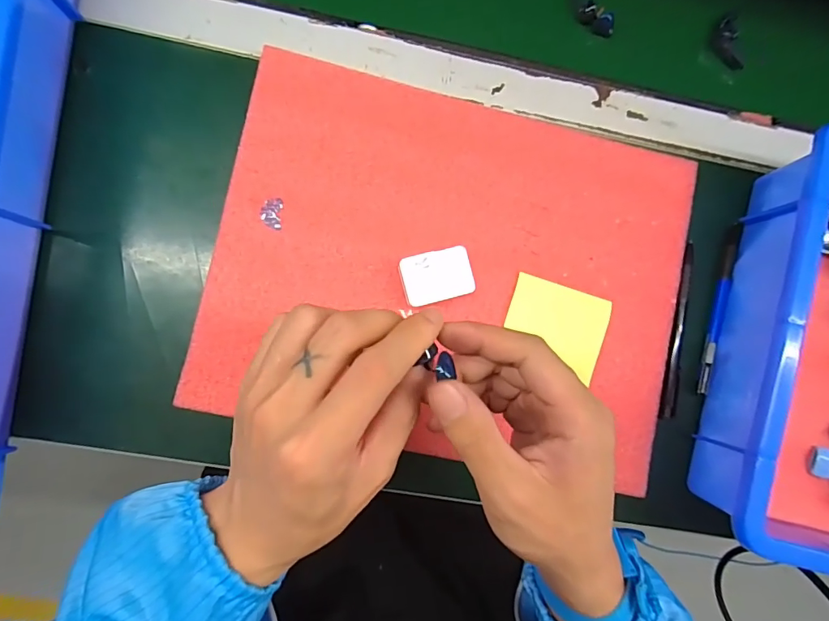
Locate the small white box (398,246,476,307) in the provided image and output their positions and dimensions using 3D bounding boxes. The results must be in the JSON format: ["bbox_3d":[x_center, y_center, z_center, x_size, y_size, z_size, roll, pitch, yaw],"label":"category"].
[{"bbox_3d":[0.016,-0.024,0.332,0.051,0.017,0.035,-15,88,-7],"label":"small white box"}]

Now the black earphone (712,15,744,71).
[{"bbox_3d":[0.265,-0.223,0.382,0.013,0.019,0.042,-23,89,-7],"label":"black earphone"}]

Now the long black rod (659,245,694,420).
[{"bbox_3d":[0.211,0.016,0.364,0.016,0.009,0.139,12,85,-5],"label":"long black rod"}]

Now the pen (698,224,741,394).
[{"bbox_3d":[0.244,-0.002,0.367,0.010,0.007,0.138,15,85,-5],"label":"pen"}]

